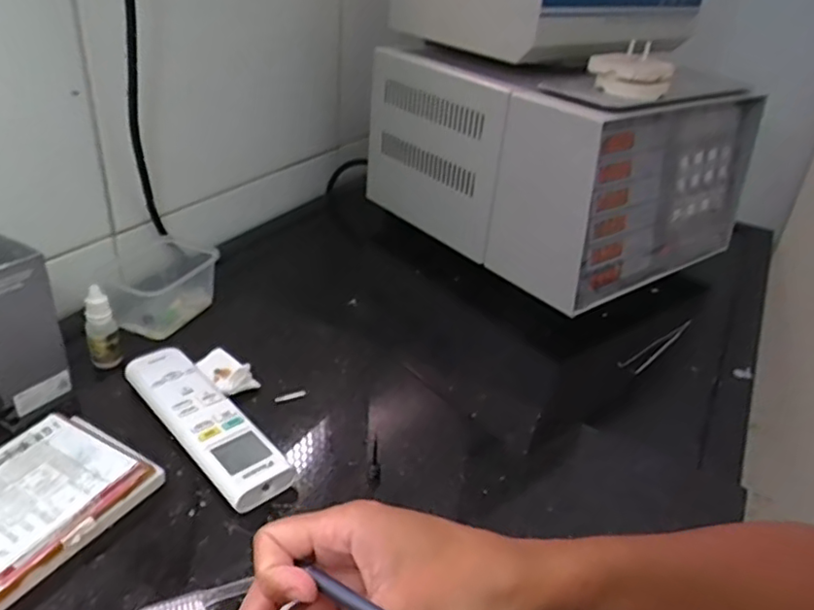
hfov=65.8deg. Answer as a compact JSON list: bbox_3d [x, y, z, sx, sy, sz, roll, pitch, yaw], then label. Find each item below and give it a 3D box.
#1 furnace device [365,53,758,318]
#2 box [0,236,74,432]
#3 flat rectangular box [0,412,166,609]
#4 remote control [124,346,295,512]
[{"bbox_3d":[0.199,-0.197,0.798,0.354,0.198,0.353,-17,38,-33],"label":"furnace device"},{"bbox_3d":[-0.298,0.018,0.465,0.053,0.130,0.063,24,36,30],"label":"box"},{"bbox_3d":[-0.241,0.130,0.378,0.095,0.027,0.158,20,34,25],"label":"flat rectangular box"},{"bbox_3d":[-0.150,0.085,0.464,0.047,0.025,0.174,-23,40,-38],"label":"remote control"}]

